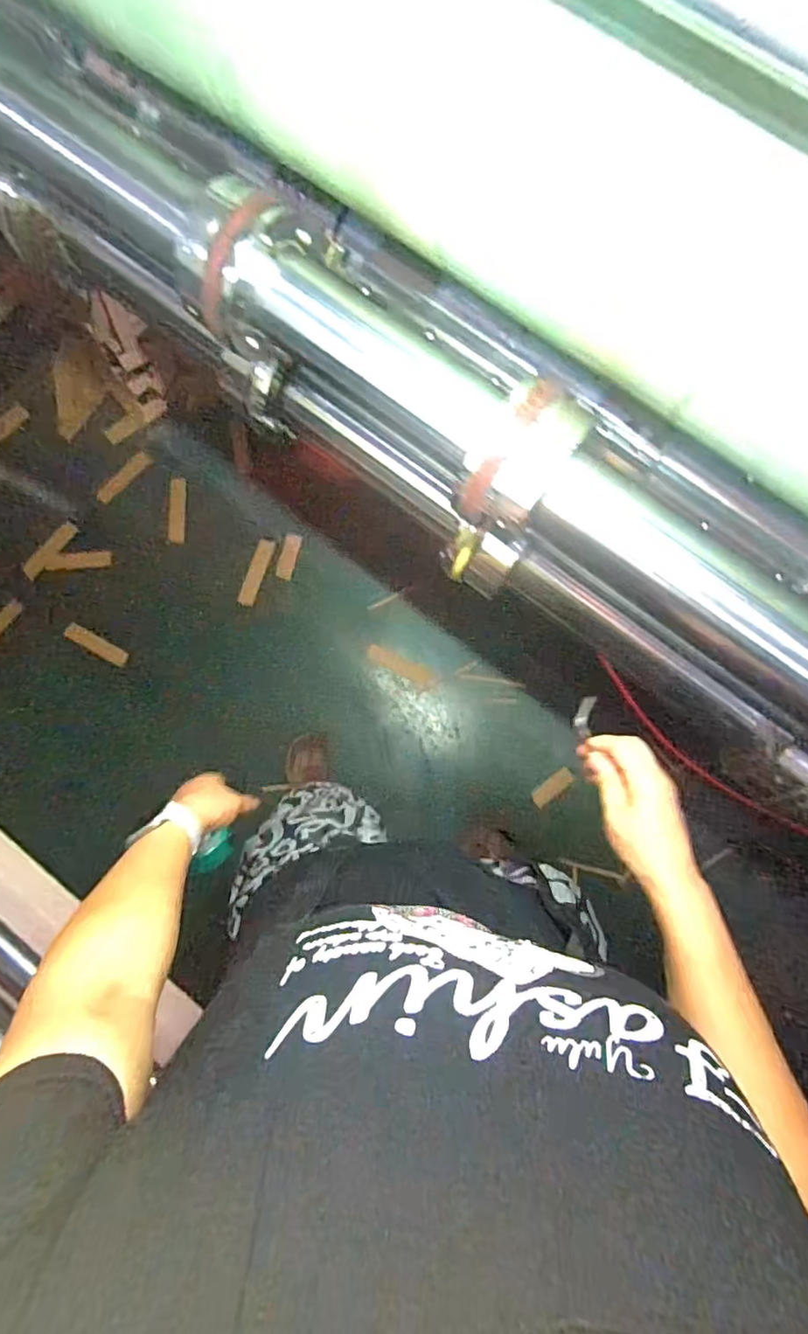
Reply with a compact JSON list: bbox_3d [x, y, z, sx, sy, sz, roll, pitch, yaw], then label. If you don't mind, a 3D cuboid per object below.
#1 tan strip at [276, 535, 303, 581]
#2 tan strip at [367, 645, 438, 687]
[{"bbox_3d":[-0.305,-0.292,1.511,0.043,0.013,0.119,14,88,-6],"label":"tan strip"},{"bbox_3d":[-0.003,-0.002,1.472,0.192,0.014,0.040,25,84,5],"label":"tan strip"}]

